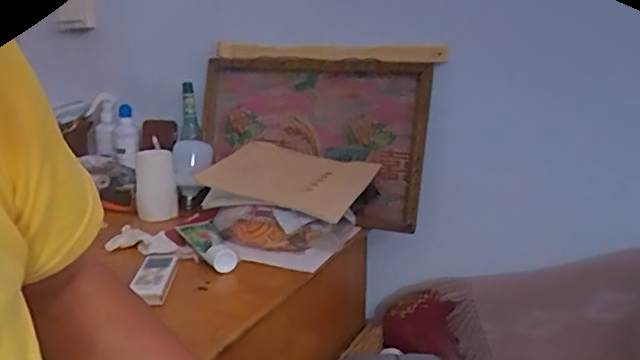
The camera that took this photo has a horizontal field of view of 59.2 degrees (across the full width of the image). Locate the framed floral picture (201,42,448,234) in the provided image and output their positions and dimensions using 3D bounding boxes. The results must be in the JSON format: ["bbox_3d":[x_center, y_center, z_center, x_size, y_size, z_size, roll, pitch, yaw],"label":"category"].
[{"bbox_3d":[-0.027,-0.090,1.021,0.439,0.303,0.070,8,7,25],"label":"framed floral picture"}]

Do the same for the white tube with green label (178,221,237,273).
[{"bbox_3d":[-0.175,0.095,0.866,0.050,0.033,0.178,-6,16,-25],"label":"white tube with green label"}]

